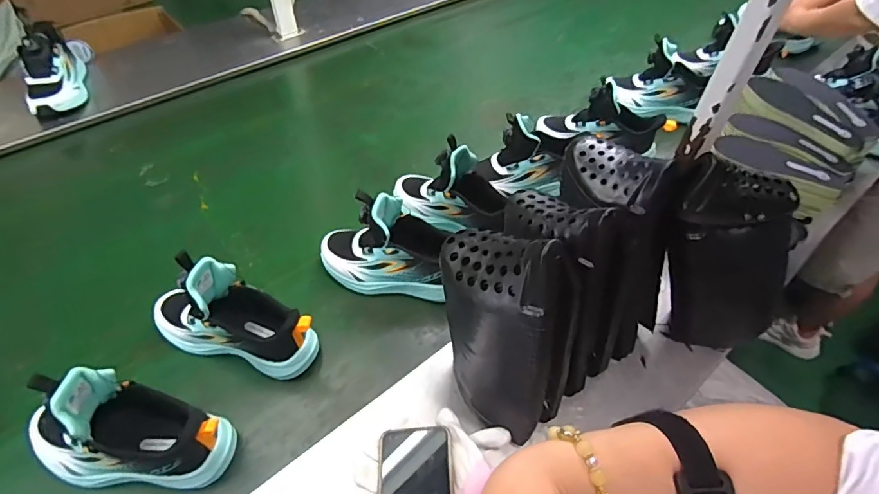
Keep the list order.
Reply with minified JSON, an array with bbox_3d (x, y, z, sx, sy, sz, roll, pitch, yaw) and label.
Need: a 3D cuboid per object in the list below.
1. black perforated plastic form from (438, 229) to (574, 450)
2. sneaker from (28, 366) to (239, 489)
[{"bbox_3d":[0.059,0.077,0.469,0.076,0.225,0.145,-32,56,-23],"label":"black perforated plastic form"},{"bbox_3d":[-0.326,0.182,0.476,0.221,0.140,0.080,1,50,2],"label":"sneaker"}]

